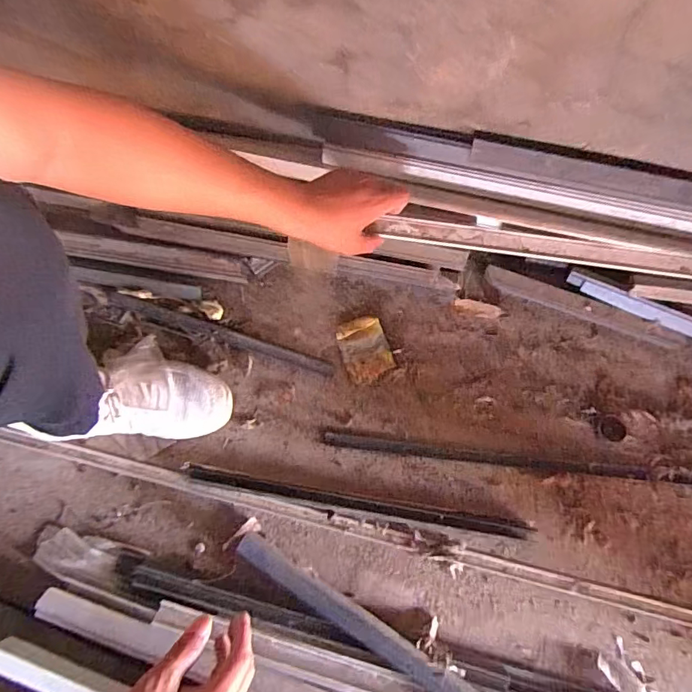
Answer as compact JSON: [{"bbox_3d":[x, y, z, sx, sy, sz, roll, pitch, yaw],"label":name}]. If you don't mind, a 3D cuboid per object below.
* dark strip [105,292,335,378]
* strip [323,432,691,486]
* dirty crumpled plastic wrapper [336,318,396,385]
[{"bbox_3d":[-0.190,-0.020,0.708,0.353,0.012,0.020,18,76,4],"label":"dark strip"},{"bbox_3d":[0.309,0.164,0.657,0.671,0.007,0.023,6,78,0],"label":"strip"},{"bbox_3d":[0.027,0.004,0.695,0.067,0.008,0.089,-17,80,-5],"label":"dirty crumpled plastic wrapper"}]

